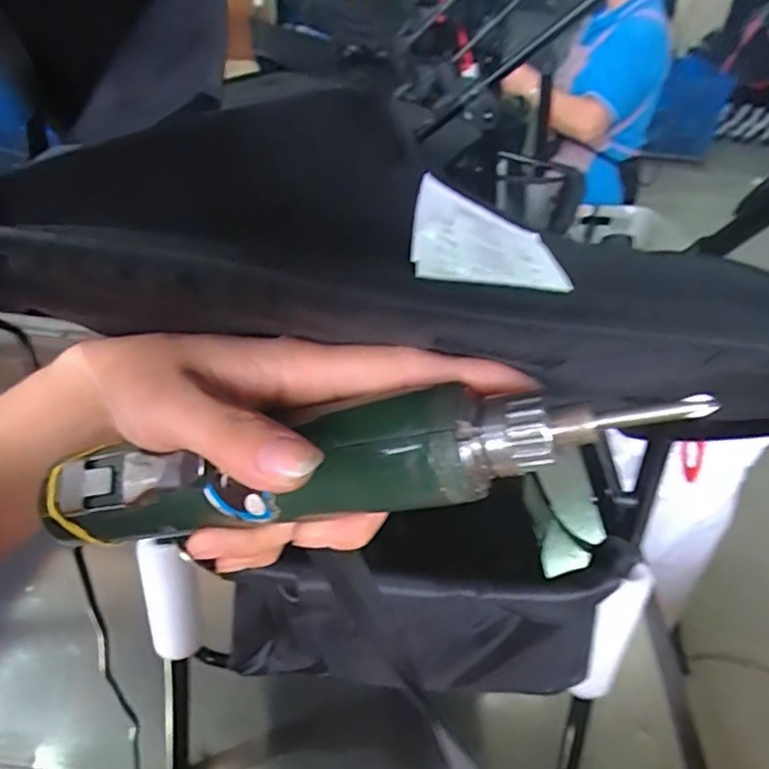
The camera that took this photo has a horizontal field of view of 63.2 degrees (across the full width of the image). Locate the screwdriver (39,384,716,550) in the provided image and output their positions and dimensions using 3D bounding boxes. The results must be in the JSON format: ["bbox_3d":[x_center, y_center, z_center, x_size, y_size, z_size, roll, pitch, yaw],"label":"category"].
[{"bbox_3d":[-0.019,0.029,0.214,0.229,0.038,0.028,-12,35,16],"label":"screwdriver"}]

